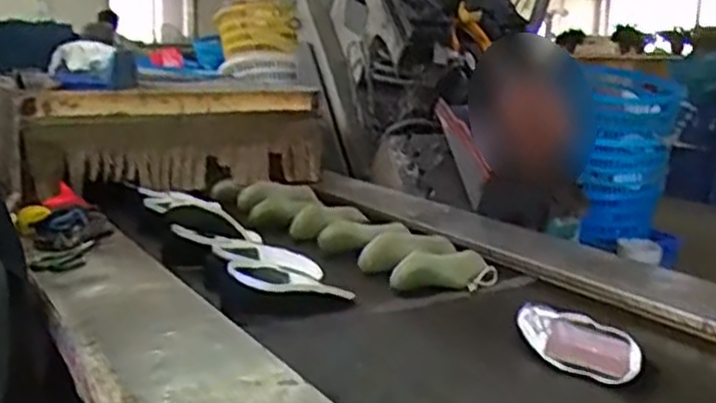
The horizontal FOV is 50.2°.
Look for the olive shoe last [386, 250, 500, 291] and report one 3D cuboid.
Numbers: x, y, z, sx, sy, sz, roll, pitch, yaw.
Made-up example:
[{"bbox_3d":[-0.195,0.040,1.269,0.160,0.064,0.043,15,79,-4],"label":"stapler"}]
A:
[{"bbox_3d":[0.168,0.140,1.509,0.217,0.072,0.078,-7,13,-32],"label":"olive shoe last"}]

